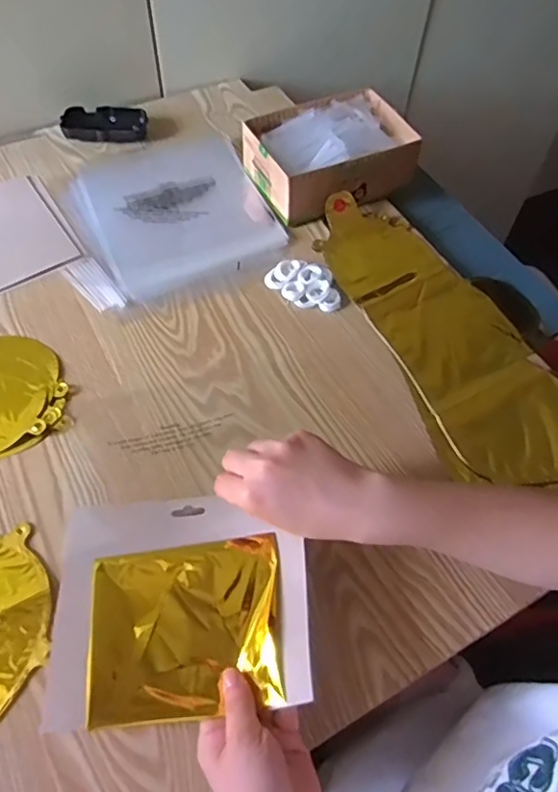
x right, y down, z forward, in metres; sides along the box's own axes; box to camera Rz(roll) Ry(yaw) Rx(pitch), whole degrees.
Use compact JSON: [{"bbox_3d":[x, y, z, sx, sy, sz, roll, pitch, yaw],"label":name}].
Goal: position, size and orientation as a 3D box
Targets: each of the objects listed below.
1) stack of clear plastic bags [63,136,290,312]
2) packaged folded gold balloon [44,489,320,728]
[{"bbox_3d":[-0.140,-0.224,0.694,0.238,0.011,0.245,-21,61,-15],"label":"stack of clear plastic bags"},{"bbox_3d":[-0.075,0.144,0.436,0.182,0.029,0.179,-7,49,-3],"label":"packaged folded gold balloon"}]

